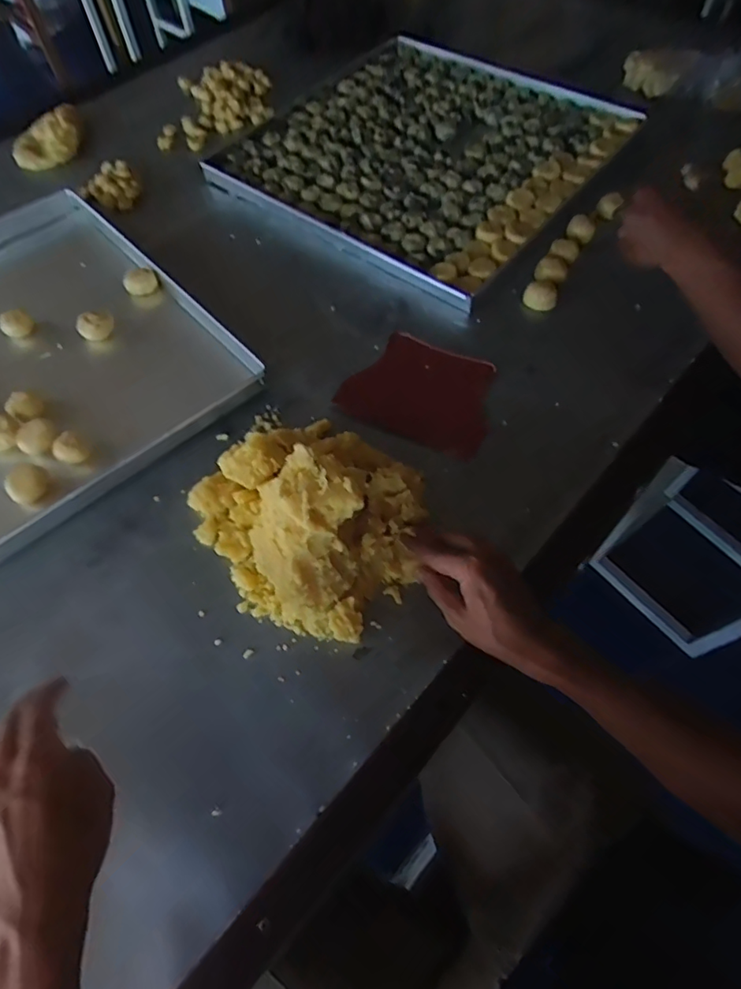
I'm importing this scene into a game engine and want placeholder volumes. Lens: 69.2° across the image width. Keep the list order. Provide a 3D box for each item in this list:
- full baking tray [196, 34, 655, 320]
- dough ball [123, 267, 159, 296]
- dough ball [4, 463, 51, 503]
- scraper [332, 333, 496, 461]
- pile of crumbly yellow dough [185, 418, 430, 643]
[{"bbox_3d":[0.082,-0.556,0.854,0.511,0.026,0.547,35,68,19],"label":"full baking tray"},{"bbox_3d":[-0.309,-0.284,0.728,0.043,0.031,0.034,-24,63,-12],"label":"dough ball"},{"bbox_3d":[-0.359,-0.010,0.569,0.033,0.036,0.041,23,64,14],"label":"dough ball"},{"bbox_3d":[0.062,-0.123,0.643,0.171,0.009,0.130,24,74,7],"label":"scraper"},{"bbox_3d":[-0.050,0.008,0.501,0.200,0.106,0.205,0,63,1],"label":"pile of crumbly yellow dough"}]

